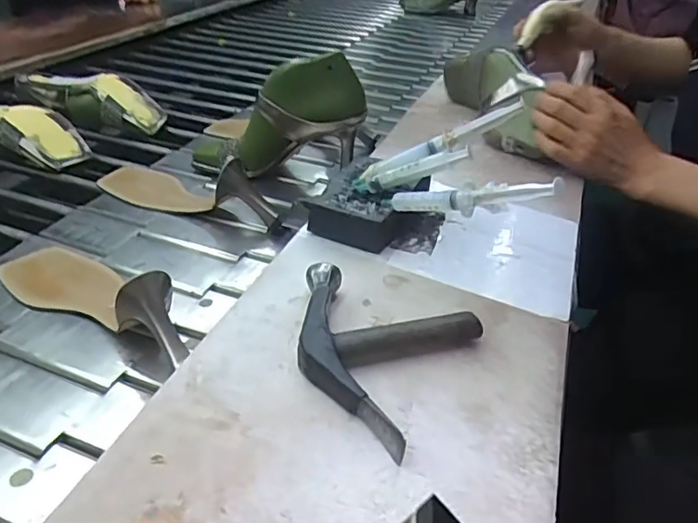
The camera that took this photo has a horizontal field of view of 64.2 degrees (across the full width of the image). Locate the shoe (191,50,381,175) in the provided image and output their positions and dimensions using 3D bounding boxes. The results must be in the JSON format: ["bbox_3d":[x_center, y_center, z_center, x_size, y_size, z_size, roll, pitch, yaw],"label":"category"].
[{"bbox_3d":[-0.088,-0.181,0.714,0.228,0.160,0.068,1,34,-2],"label":"shoe"}]

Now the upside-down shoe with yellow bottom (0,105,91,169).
[{"bbox_3d":[-0.464,-0.181,0.765,0.217,0.059,0.084,19,38,22],"label":"upside-down shoe with yellow bottom"}]

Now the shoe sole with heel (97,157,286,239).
[{"bbox_3d":[-0.193,-0.093,0.652,0.242,0.066,0.080,24,40,28],"label":"shoe sole with heel"}]

